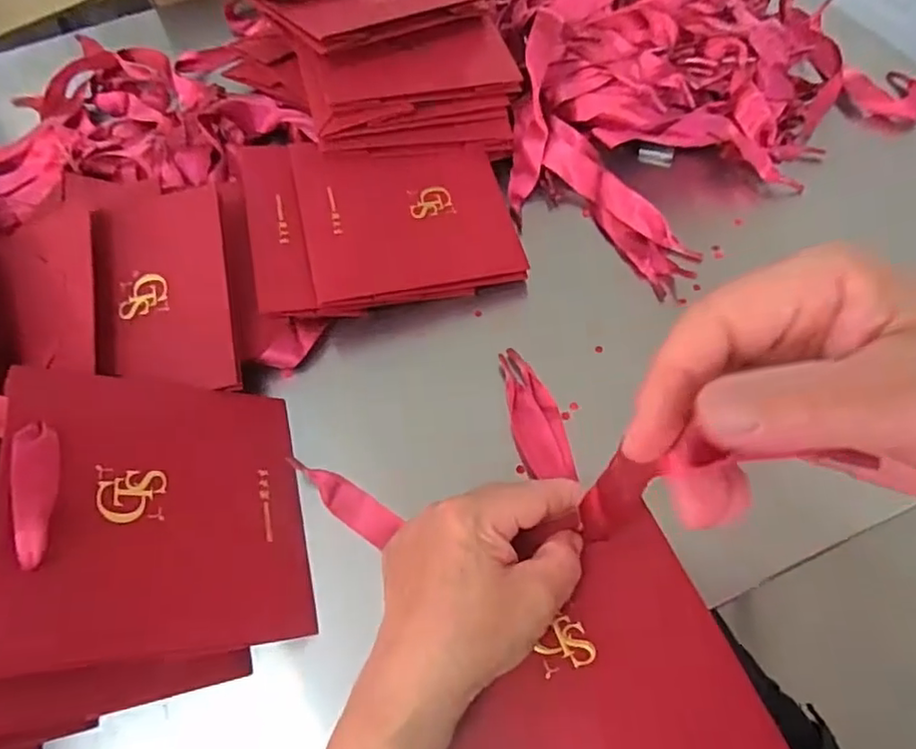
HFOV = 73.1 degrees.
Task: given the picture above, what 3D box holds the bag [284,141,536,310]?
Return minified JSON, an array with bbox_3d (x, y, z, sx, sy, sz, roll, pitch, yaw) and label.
[{"bbox_3d":[-0.034,-0.109,0.418,0.136,0.008,0.120,-10,69,-10],"label":"bag"}]

